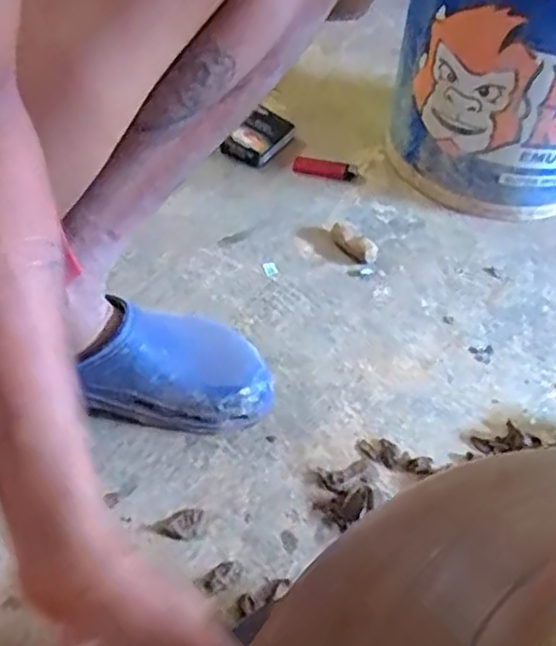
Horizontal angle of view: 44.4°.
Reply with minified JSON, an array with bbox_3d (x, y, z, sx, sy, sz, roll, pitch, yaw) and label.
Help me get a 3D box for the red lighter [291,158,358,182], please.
[{"bbox_3d":[0.059,-0.196,0.867,0.082,0.016,0.019,12,49,5],"label":"red lighter"}]

